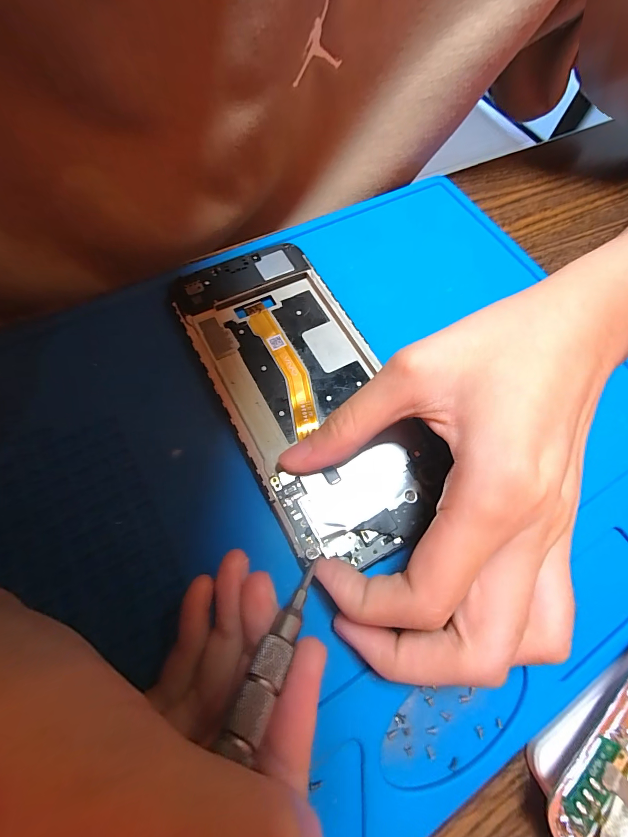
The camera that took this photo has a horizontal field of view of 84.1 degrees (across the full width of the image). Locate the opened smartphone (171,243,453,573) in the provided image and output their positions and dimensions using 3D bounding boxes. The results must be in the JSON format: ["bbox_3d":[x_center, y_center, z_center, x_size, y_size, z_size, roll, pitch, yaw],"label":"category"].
[{"bbox_3d":[-0.005,-0.015,0.149,0.068,0.006,0.148,-25,70,-13],"label":"opened smartphone"}]

